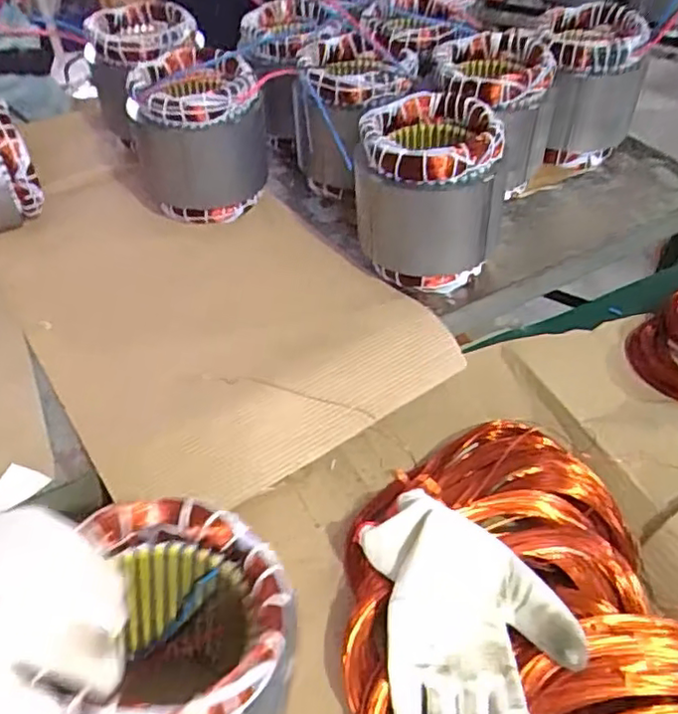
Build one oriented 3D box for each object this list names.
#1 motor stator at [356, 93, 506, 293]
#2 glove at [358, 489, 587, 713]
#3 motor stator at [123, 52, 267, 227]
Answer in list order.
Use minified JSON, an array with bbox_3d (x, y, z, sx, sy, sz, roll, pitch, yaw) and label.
[{"bbox_3d":[0.090,-0.175,0.692,0.141,0.163,0.152,3,46,4],"label":"motor stator"},{"bbox_3d":[0.089,0.184,0.424,0.123,0.026,0.197,-15,55,6],"label":"glove"},{"bbox_3d":[-0.170,-0.268,0.782,0.141,0.169,0.128,-25,50,-21],"label":"motor stator"}]

